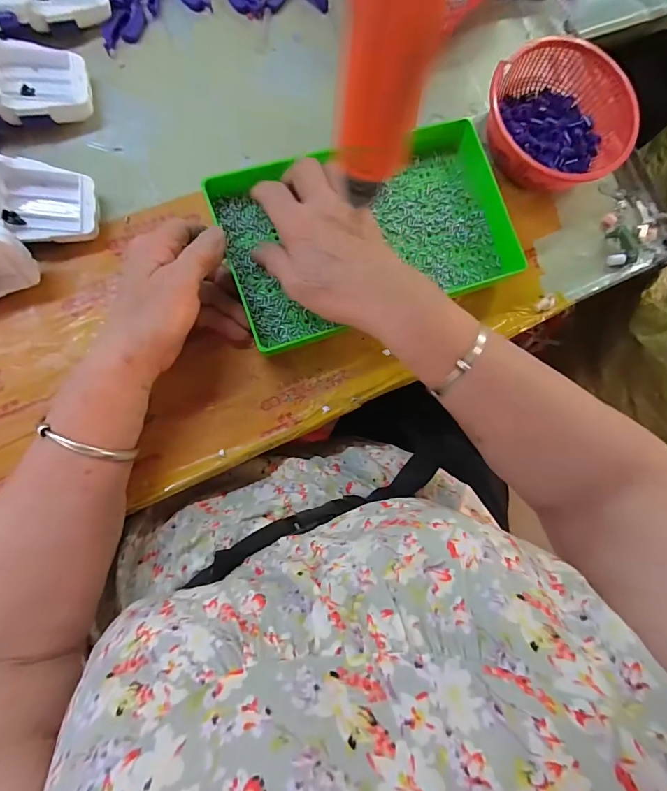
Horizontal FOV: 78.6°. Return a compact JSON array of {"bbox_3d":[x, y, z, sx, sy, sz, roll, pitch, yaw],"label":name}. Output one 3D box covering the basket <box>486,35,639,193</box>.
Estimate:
[{"bbox_3d":[0.209,-0.256,0.382,0.134,0.053,0.129,1,85,-8],"label":"basket"}]

